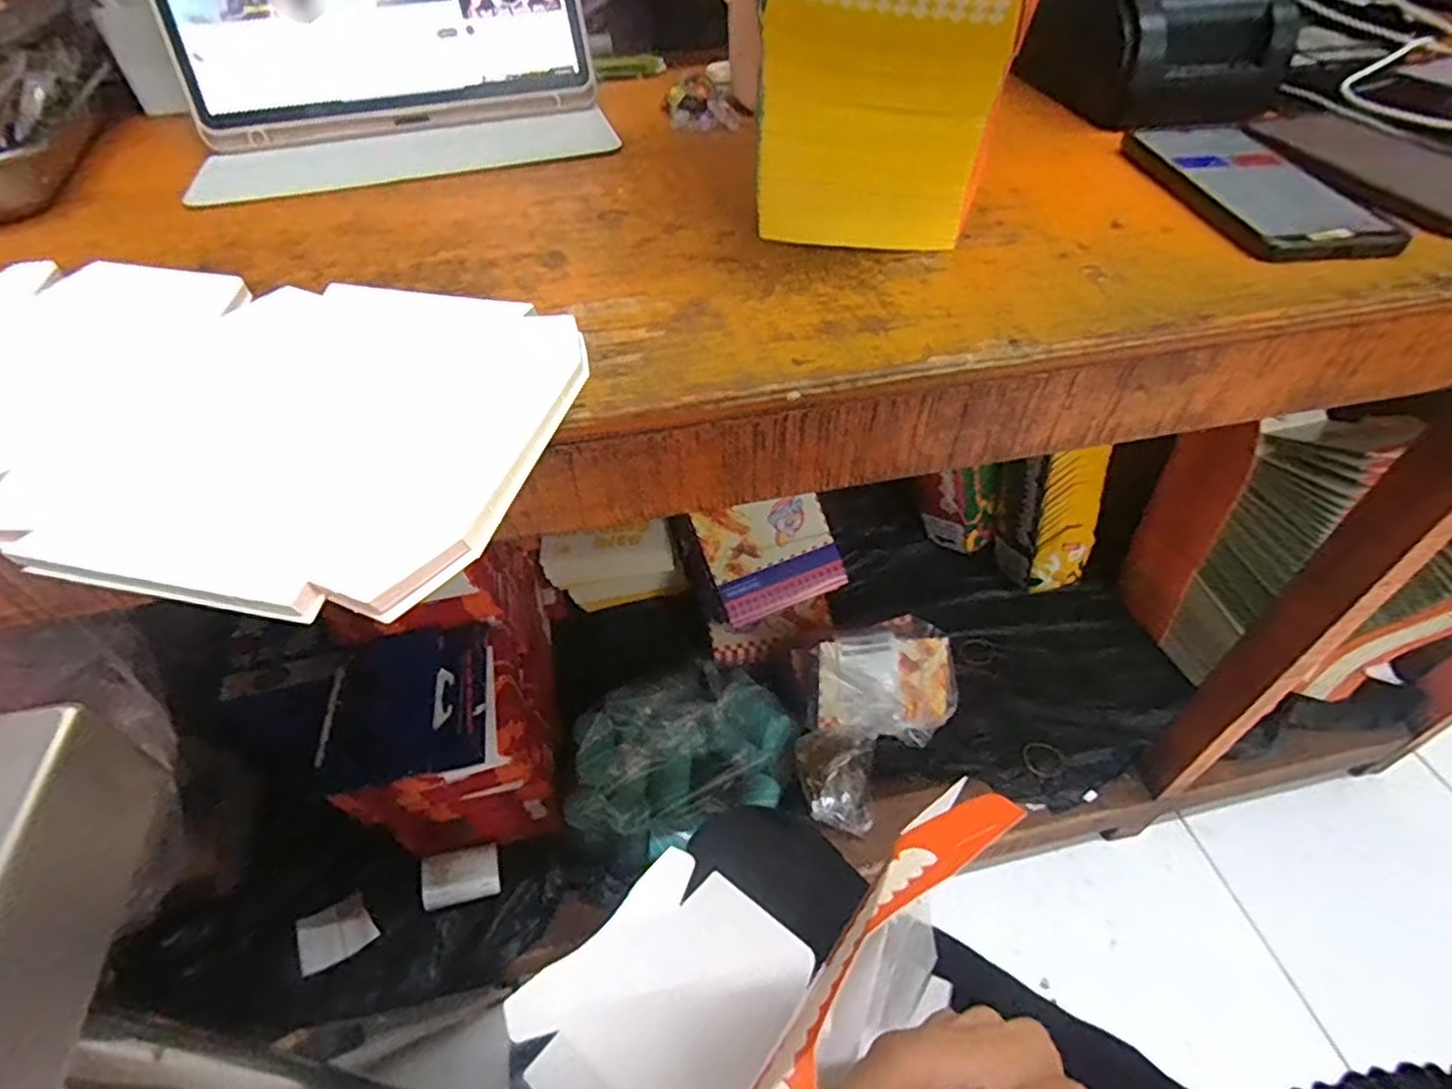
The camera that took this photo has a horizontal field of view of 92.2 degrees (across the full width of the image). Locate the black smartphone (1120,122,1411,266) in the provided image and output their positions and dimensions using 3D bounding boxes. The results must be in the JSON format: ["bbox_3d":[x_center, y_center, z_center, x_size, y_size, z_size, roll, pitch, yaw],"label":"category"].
[{"bbox_3d":[0.302,-0.211,0.405,0.079,0.011,0.183,-2,46,-1],"label":"black smartphone"}]

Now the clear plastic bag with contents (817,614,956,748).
[{"bbox_3d":[0.200,0.174,0.871,0.182,0.058,0.147,-6,86,-19],"label":"clear plastic bag with contents"}]

